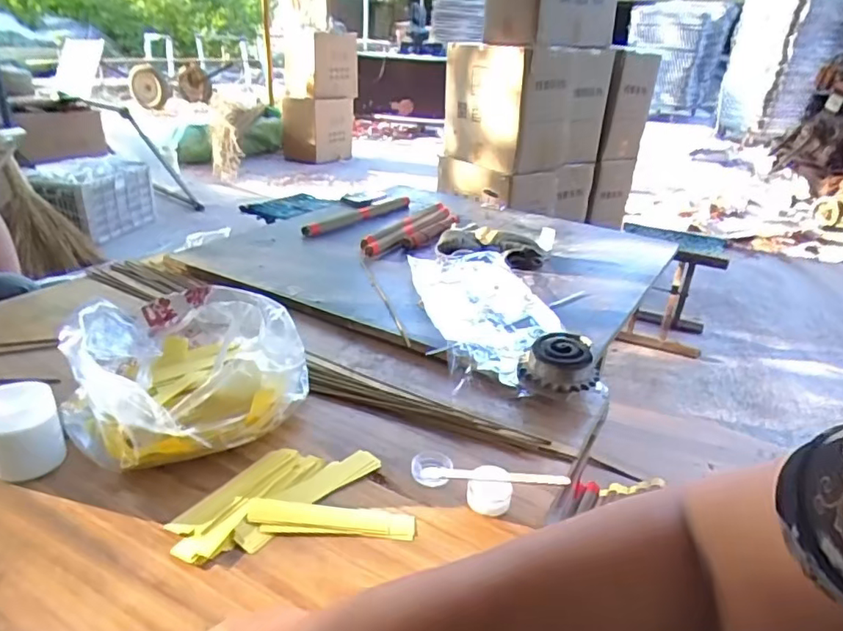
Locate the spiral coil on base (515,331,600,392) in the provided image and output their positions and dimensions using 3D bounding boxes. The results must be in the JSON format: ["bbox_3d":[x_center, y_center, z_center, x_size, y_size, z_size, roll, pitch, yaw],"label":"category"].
[{"bbox_3d":[0.158,0.054,0.639,0.088,0.044,0.082,9,26,11],"label":"spiral coil on base"}]

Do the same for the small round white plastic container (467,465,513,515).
[{"bbox_3d":[0.058,0.149,0.478,0.037,0.026,0.031,4,25,1],"label":"small round white plastic container"}]

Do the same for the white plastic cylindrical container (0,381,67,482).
[{"bbox_3d":[-0.338,0.097,0.474,0.058,0.068,0.047,-10,29,-26],"label":"white plastic cylindrical container"}]

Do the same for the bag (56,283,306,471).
[{"bbox_3d":[-0.242,0.047,0.564,0.209,0.094,0.230,-15,31,-34],"label":"bag"}]

